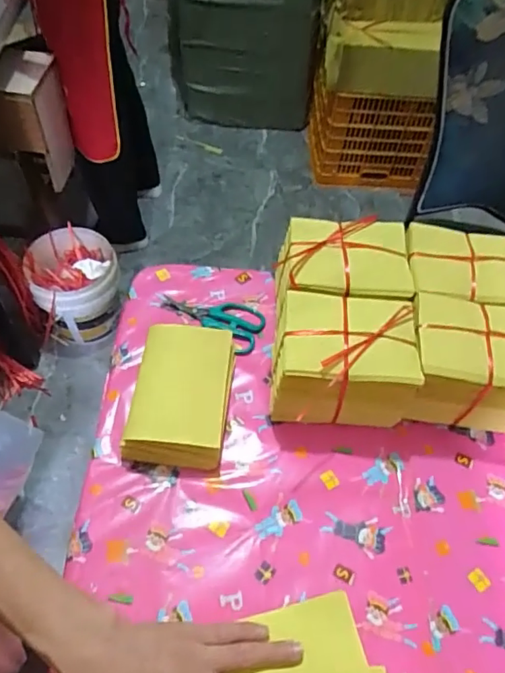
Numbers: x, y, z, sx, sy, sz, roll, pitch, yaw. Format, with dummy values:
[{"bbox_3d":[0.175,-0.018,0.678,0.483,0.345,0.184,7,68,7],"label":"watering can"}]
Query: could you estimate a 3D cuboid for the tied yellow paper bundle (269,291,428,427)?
[{"bbox_3d":[0.115,0.033,0.669,0.165,0.135,0.124,3,56,-1],"label":"tied yellow paper bundle"}]

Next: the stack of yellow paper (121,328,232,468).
[{"bbox_3d":[-0.087,0.075,0.662,0.118,0.074,0.165,9,56,2],"label":"stack of yellow paper"}]

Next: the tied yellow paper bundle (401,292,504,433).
[{"bbox_3d":[0.277,0.040,0.675,0.157,0.138,0.125,4,56,-1],"label":"tied yellow paper bundle"}]

